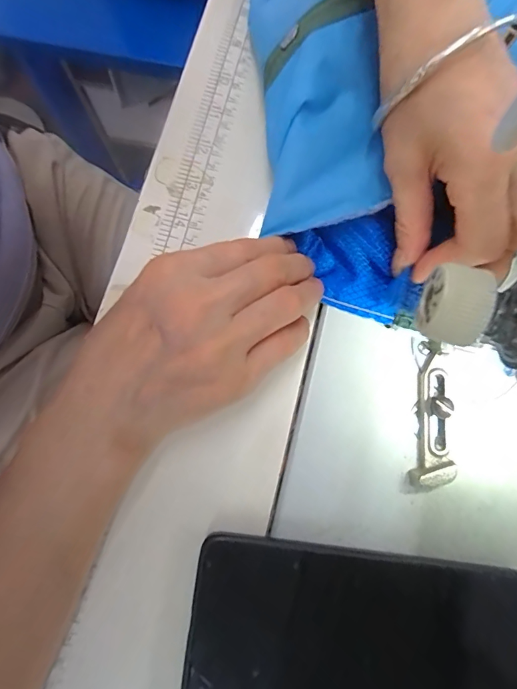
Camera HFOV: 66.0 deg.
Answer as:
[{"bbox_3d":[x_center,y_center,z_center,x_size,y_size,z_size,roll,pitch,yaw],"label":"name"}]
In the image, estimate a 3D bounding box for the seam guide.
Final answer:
[{"bbox_3d":[0.096,0.037,0.213,0.020,0.013,0.076,10,78,2],"label":"seam guide"}]

